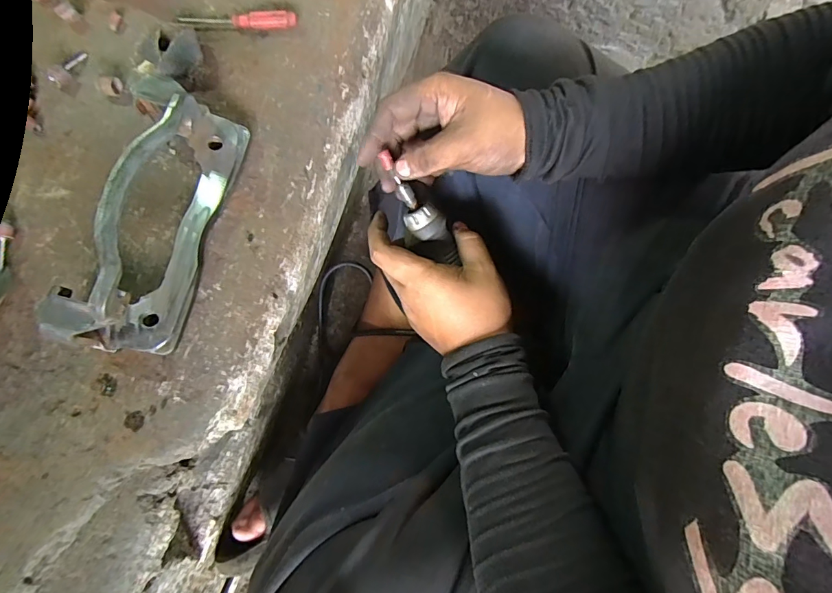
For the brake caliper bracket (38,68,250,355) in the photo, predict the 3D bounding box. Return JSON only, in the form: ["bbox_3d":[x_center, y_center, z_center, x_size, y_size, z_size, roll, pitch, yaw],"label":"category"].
[{"bbox_3d":[-0.180,-0.057,0.293,0.057,0.080,0.188,13,79,4],"label":"brake caliper bracket"}]

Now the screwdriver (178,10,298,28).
[{"bbox_3d":[-0.153,-0.236,0.363,0.101,0.014,0.013,5,78,2],"label":"screwdriver"}]

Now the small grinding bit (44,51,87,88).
[{"bbox_3d":[-0.293,-0.194,0.360,0.016,0.013,0.038,15,64,4],"label":"small grinding bit"}]

